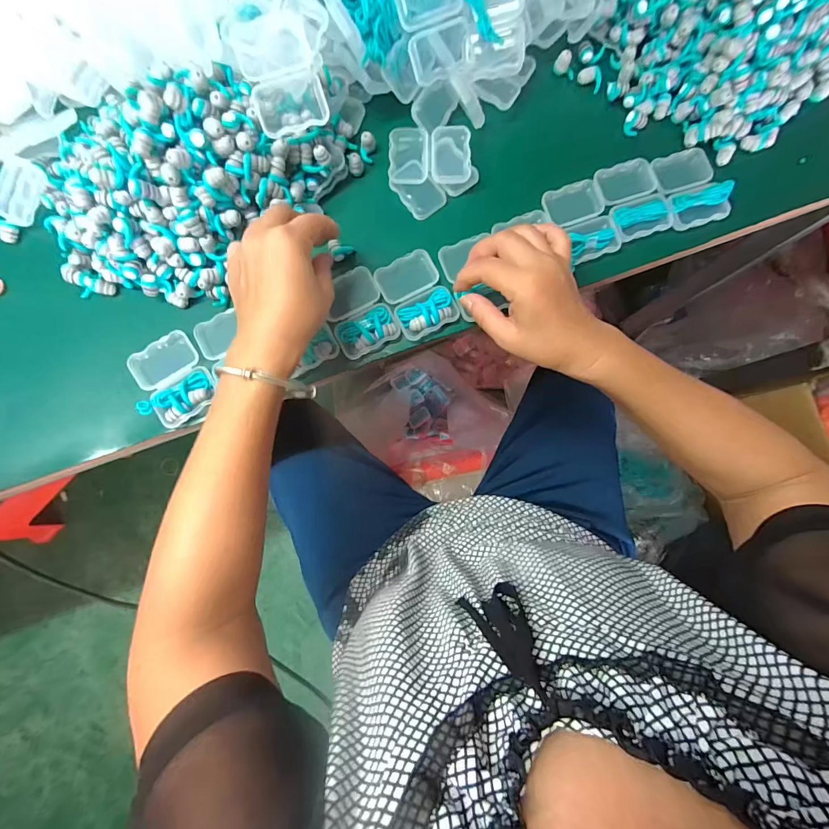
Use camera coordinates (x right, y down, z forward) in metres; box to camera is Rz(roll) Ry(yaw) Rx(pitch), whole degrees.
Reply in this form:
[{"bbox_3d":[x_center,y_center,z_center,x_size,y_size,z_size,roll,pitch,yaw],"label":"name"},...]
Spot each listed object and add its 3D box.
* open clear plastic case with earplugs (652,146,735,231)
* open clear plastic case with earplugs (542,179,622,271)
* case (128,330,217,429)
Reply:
[{"bbox_3d":[0.269,-0.223,0.378,0.058,0.016,0.080,-10,83,-2],"label":"open clear plastic case with earplugs"},{"bbox_3d":[0.160,-0.186,0.376,0.056,0.012,0.076,-16,83,-3],"label":"open clear plastic case with earplugs"},{"bbox_3d":[-0.214,-0.030,0.353,0.058,0.029,0.077,-32,84,-5],"label":"case"}]

